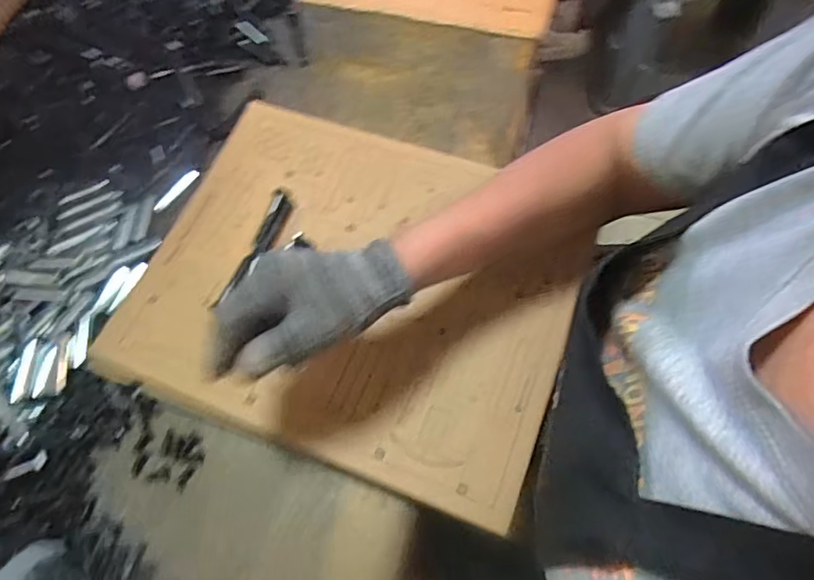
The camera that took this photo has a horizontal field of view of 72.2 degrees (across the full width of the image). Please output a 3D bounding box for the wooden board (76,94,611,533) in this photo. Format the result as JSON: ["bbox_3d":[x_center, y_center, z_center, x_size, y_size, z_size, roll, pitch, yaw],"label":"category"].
[{"bbox_3d":[-0.050,-0.011,0.481,0.369,0.015,0.290,18,69,11],"label":"wooden board"}]

